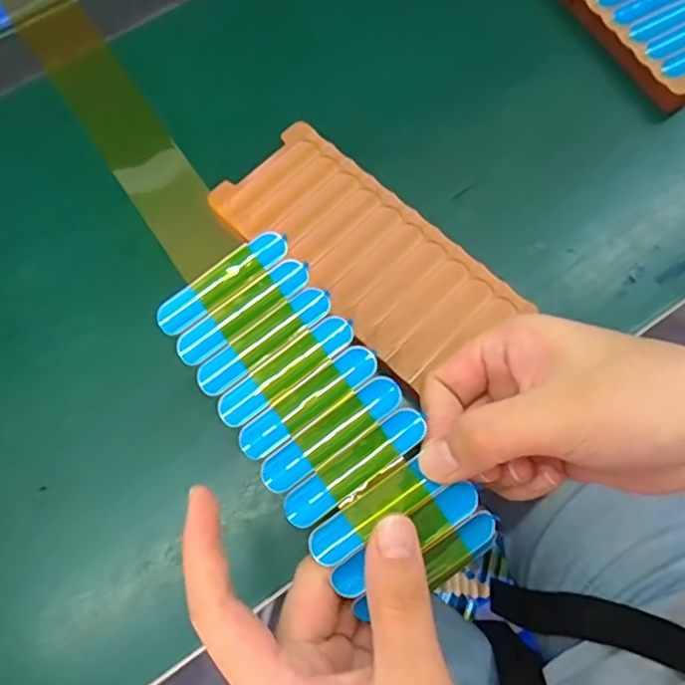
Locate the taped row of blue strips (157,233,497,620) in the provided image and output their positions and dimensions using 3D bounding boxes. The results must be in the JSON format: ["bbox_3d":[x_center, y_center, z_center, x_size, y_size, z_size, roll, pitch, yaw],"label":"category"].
[{"bbox_3d":[-0.009,0.028,0.239,0.061,0.013,0.151,-36,75,-11],"label":"taped row of blue strips"}]

